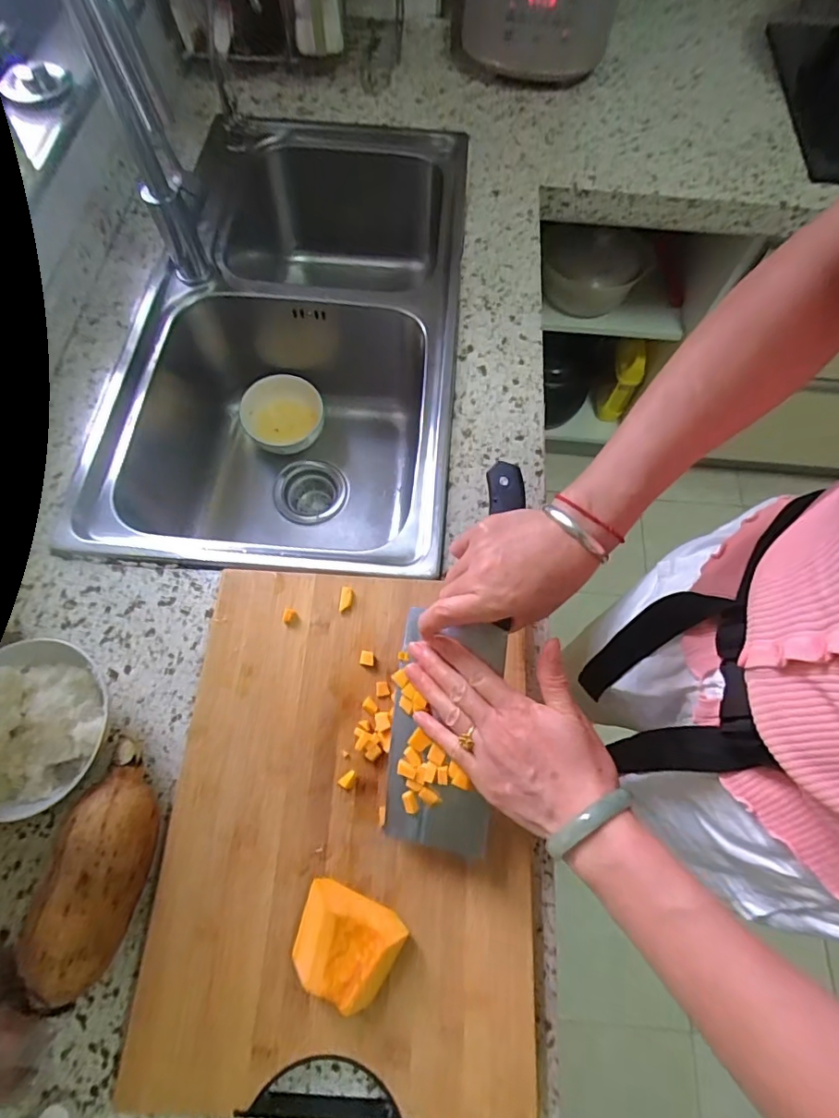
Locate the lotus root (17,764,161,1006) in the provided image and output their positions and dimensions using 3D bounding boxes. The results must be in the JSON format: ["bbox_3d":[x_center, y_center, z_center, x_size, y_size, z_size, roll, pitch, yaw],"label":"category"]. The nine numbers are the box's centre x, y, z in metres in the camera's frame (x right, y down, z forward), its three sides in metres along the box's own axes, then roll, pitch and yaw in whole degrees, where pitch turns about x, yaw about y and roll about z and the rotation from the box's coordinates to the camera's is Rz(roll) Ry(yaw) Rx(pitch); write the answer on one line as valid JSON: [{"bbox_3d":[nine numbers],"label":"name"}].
[{"bbox_3d":[-0.246,0.244,0.406,0.067,0.067,0.155,8,68,2],"label":"lotus root"}]

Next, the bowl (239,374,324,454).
[{"bbox_3d":[-0.211,-0.214,0.793,0.122,0.055,0.113,0,68,-2],"label":"bowl"}]

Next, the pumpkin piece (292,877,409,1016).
[{"bbox_3d":[-0.055,0.282,0.383,0.075,0.034,0.059,23,69,8],"label":"pumpkin piece"}]

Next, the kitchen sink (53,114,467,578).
[{"bbox_3d":[-0.161,-0.287,0.768,0.402,0.231,0.725,4,68,0],"label":"kitchen sink"}]

